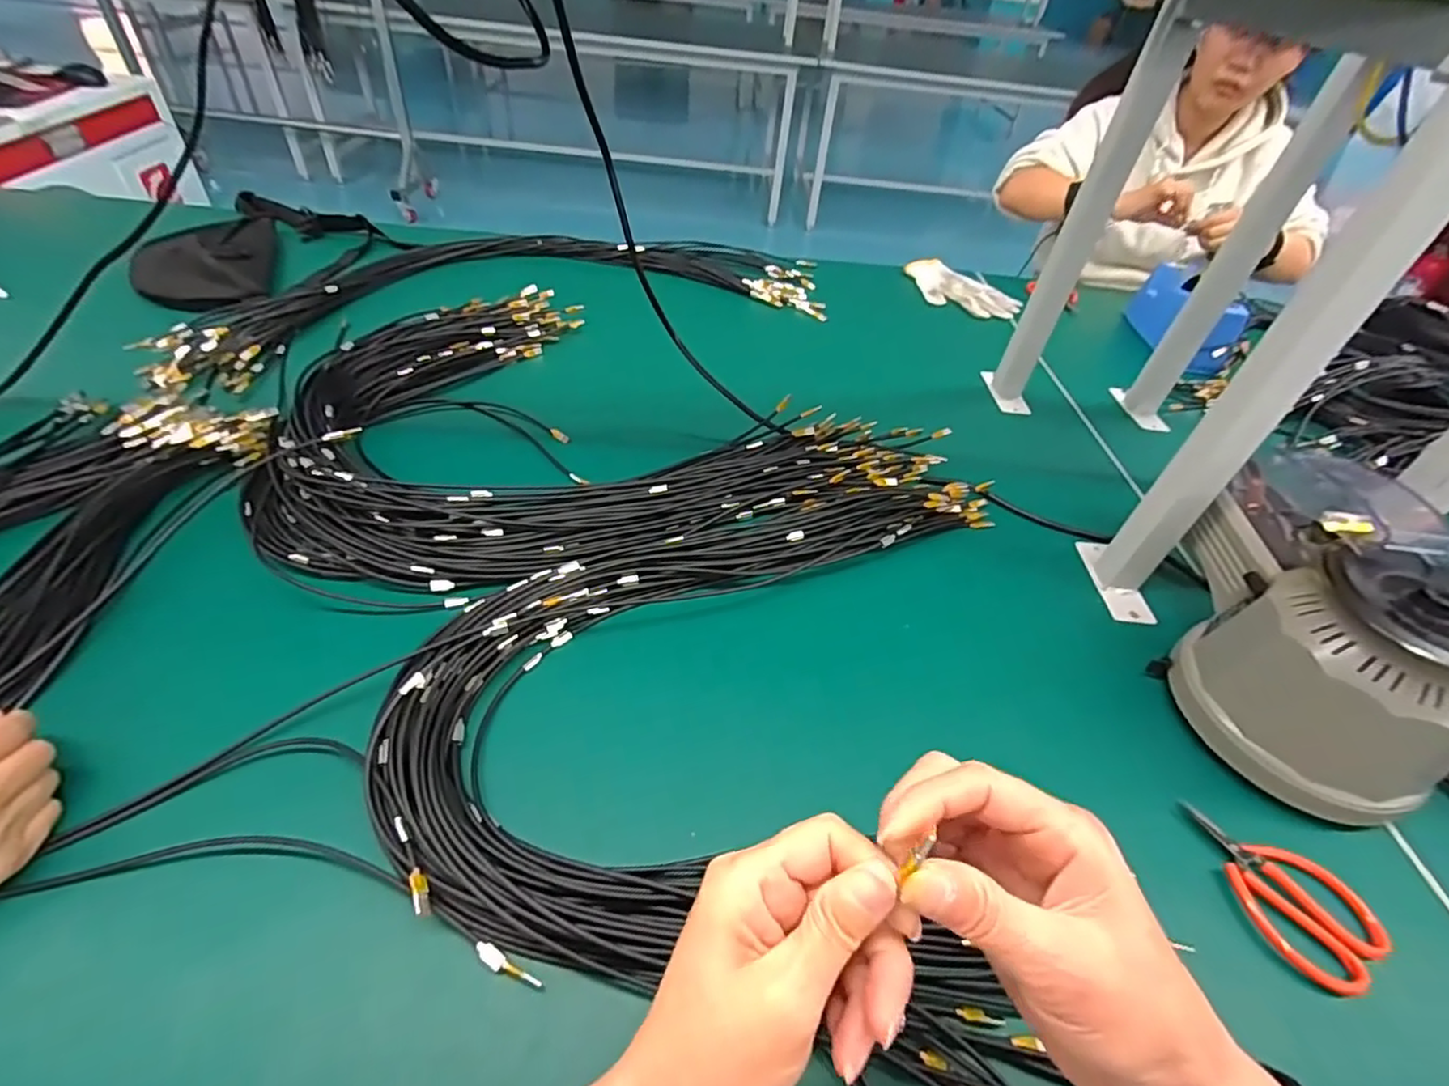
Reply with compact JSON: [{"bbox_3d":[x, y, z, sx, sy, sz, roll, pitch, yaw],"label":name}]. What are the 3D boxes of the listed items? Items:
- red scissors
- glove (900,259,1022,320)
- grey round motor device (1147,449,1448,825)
[{"bbox_3d":[0.353,0.216,0.400,0.072,0.011,0.110,-10,47,-17],"label":"red scissors"},{"bbox_3d":[0.387,-0.428,1.059,0.135,0.014,0.215,-17,49,-23],"label":"glove"},{"bbox_3d":[0.439,0.055,0.473,0.154,0.157,0.243,24,47,17],"label":"grey round motor device"}]

